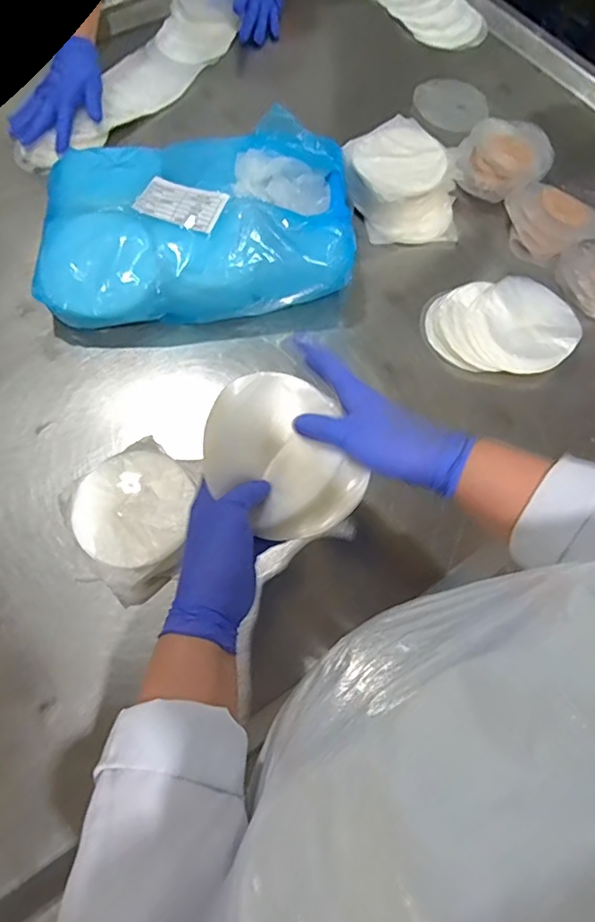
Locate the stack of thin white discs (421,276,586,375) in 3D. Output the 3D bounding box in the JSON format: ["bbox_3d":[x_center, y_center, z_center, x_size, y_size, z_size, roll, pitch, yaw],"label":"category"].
[{"bbox_3d":[0.257,-0.164,0.688,0.176,0.038,0.125,-7,67,-3],"label":"stack of thin white discs"}]

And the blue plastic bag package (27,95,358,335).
[{"bbox_3d":[-0.126,-0.304,0.712,0.390,0.091,0.260,-6,67,-2],"label":"blue plastic bag package"}]

